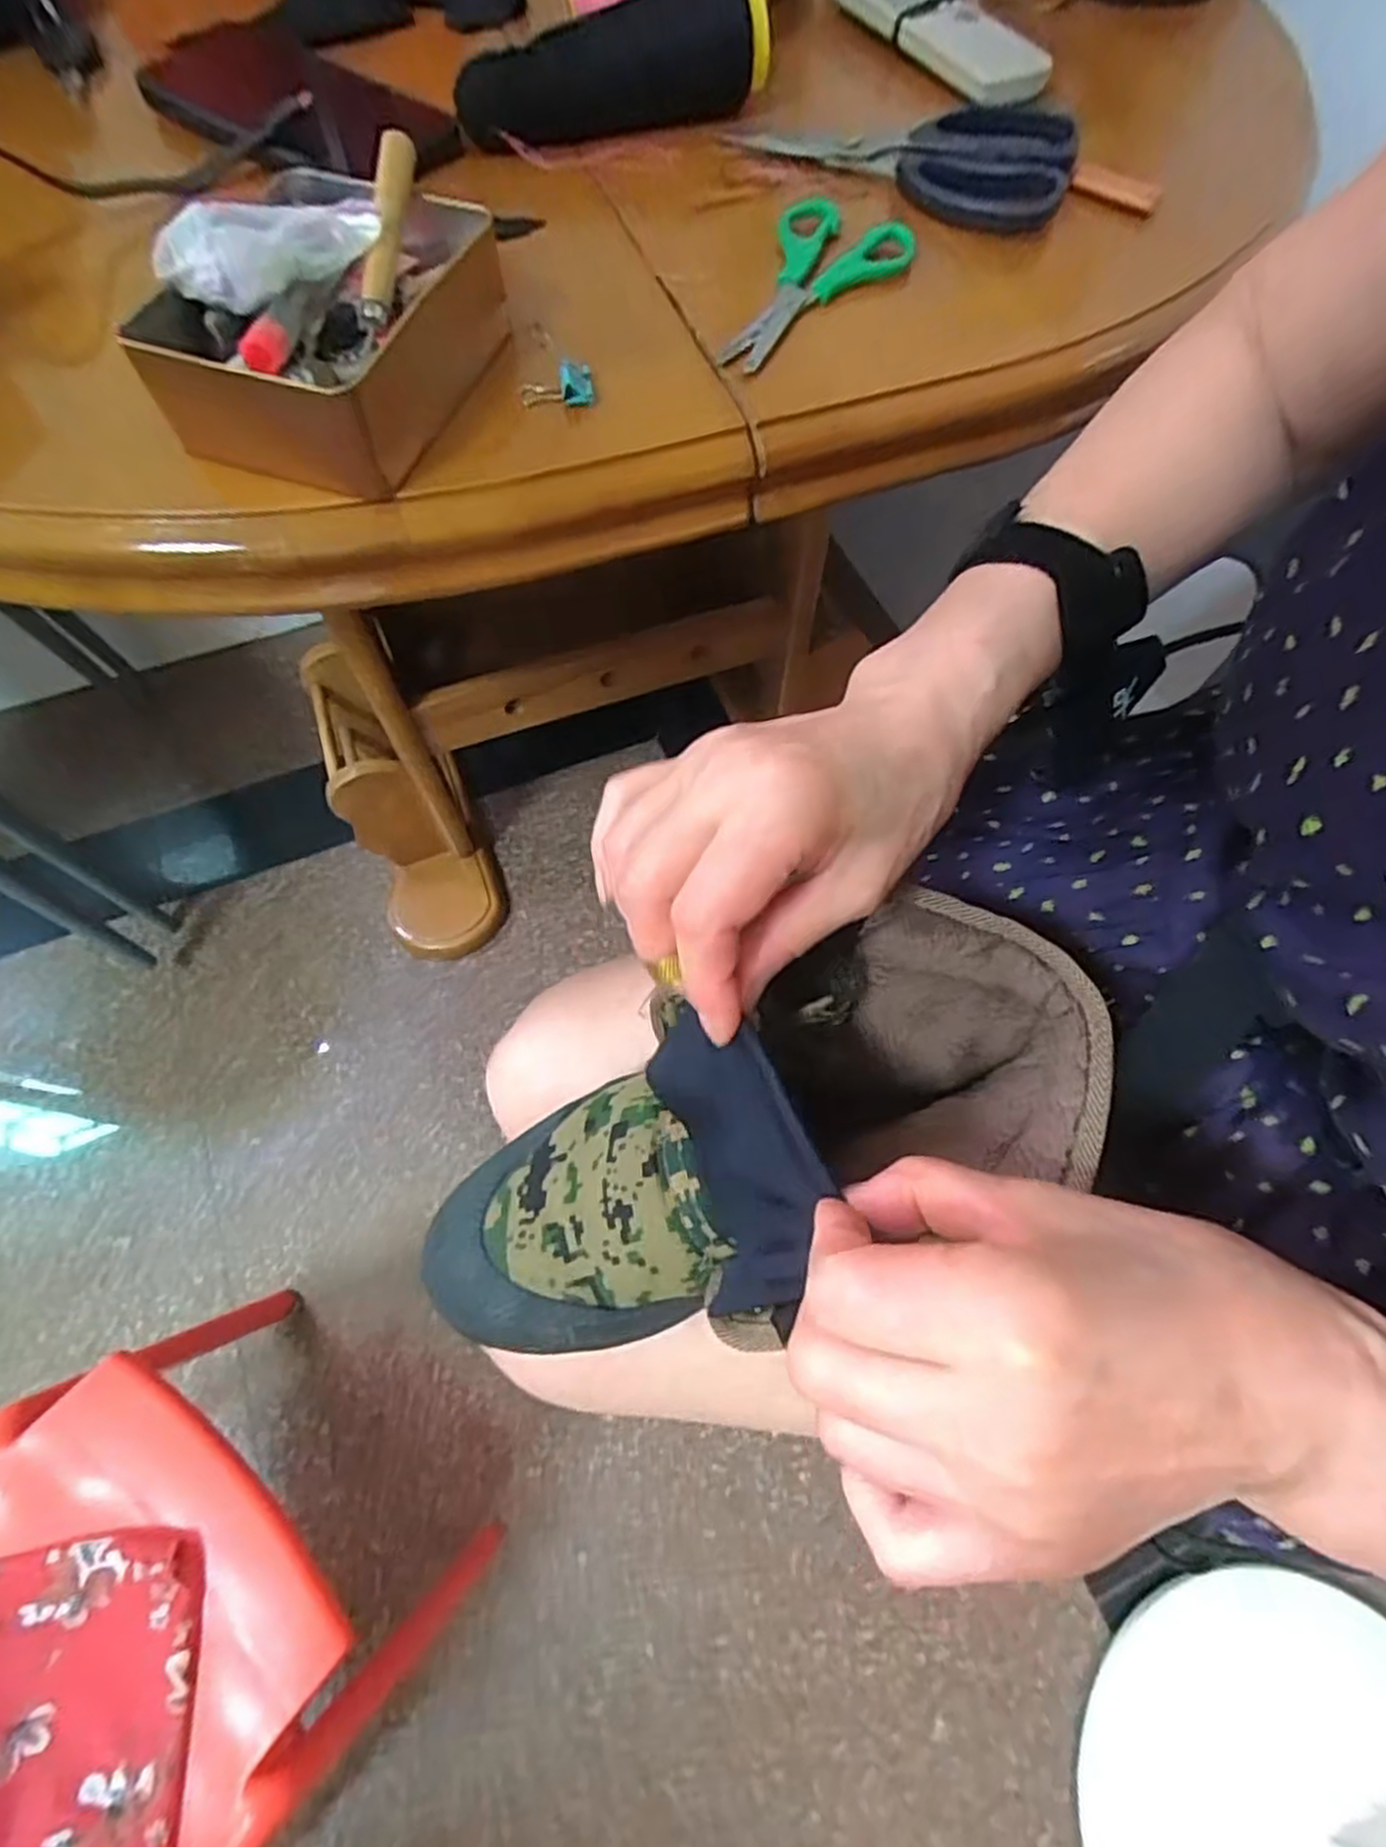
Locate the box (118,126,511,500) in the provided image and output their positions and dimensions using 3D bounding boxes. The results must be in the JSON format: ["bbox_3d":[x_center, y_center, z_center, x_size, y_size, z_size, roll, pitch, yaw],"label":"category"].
[{"bbox_3d":[-0.137,-0.235,0.294,0.104,0.053,0.129,15,66,6],"label":"box"}]

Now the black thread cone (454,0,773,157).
[{"bbox_3d":[-0.041,-0.438,0.394,0.162,0.051,0.054,-19,67,-9],"label":"black thread cone"}]

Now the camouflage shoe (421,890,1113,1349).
[{"bbox_3d":[0.014,0.085,0.285,0.267,0.085,0.109,-28,67,11],"label":"camouflage shoe"}]

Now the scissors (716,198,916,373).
[{"bbox_3d":[0.056,-0.282,0.343,0.060,0.011,0.125,20,67,8],"label":"scissors"}]

